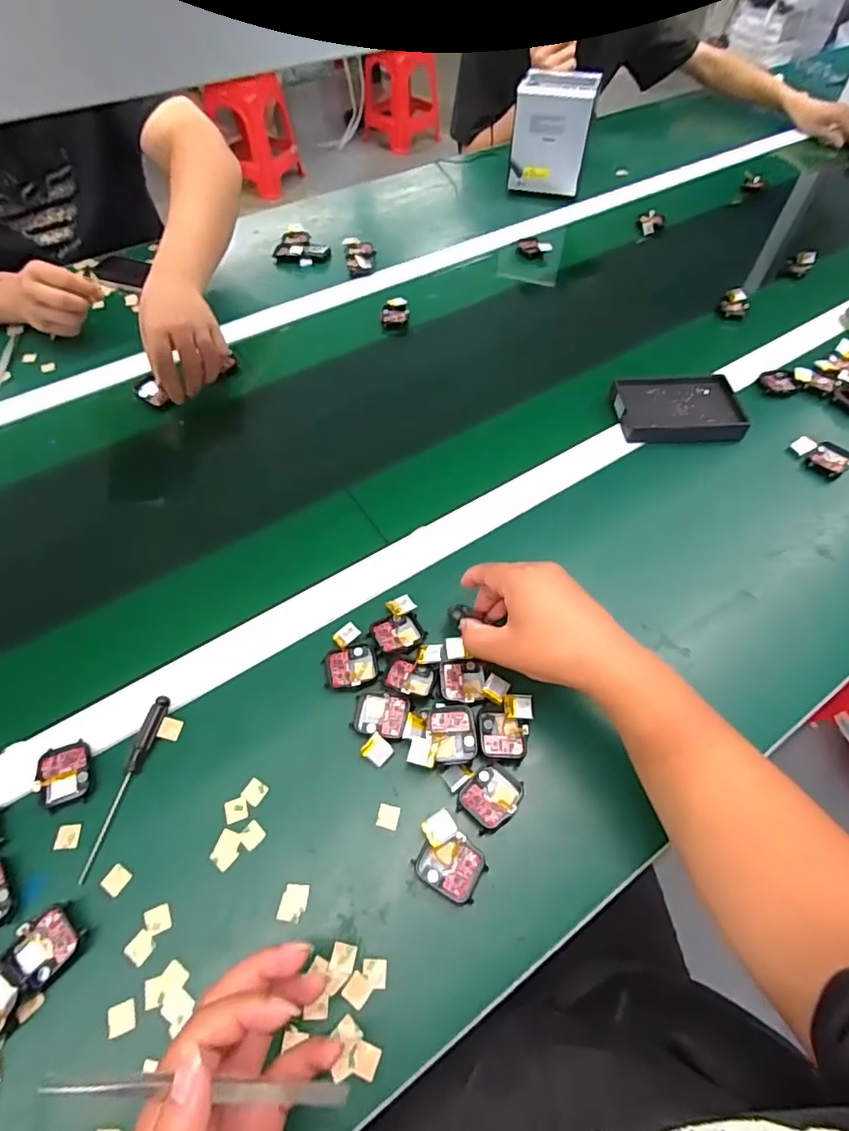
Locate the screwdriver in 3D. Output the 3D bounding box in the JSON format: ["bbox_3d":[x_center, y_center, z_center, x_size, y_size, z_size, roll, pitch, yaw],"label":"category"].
[{"bbox_3d":[-0.228,0.164,0.405,0.012,0.010,0.131,12,58,7],"label":"screwdriver"}]

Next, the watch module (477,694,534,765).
[{"bbox_3d":[0.065,0.129,0.429,0.041,0.011,0.053,8,58,4],"label":"watch module"}]

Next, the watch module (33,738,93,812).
[{"bbox_3d":[-0.274,0.159,0.406,0.036,0.007,0.045,-15,59,-10],"label":"watch module"}]

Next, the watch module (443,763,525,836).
[{"bbox_3d":[0.045,0.171,0.408,0.045,0.015,0.054,-39,66,-22],"label":"watch module"}]

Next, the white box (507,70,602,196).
[{"bbox_3d":[0.220,-0.748,0.924,0.127,0.137,0.107,10,57,6],"label":"white box"}]

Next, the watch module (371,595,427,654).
[{"bbox_3d":[-0.025,0.053,0.475,0.045,0.007,0.049,-17,59,-11],"label":"watch module"}]

